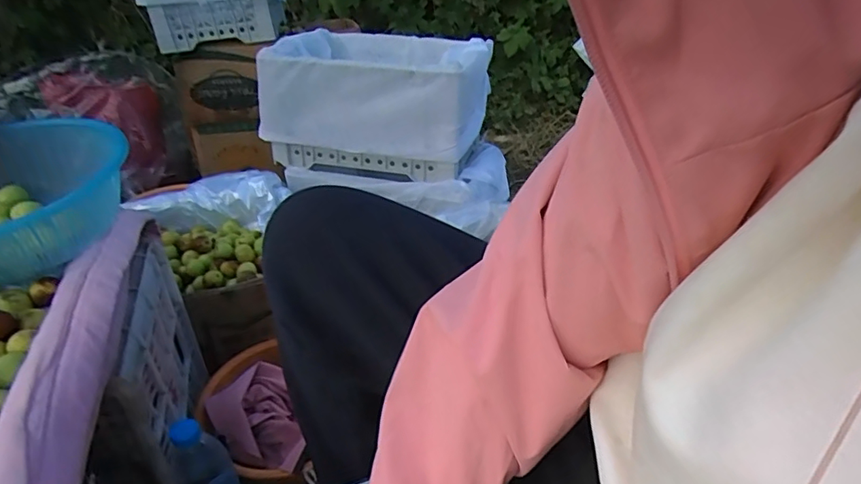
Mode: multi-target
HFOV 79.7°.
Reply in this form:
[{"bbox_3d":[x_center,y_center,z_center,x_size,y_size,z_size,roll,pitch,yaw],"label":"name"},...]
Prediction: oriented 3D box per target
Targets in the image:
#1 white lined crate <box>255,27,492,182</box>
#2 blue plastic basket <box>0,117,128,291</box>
[{"bbox_3d":[-0.109,-0.332,1.180,0.459,0.228,0.365,4,34,7],"label":"white lined crate"},{"bbox_3d":[-0.484,-0.041,0.583,0.269,0.104,0.251,-29,43,-36],"label":"blue plastic basket"}]

